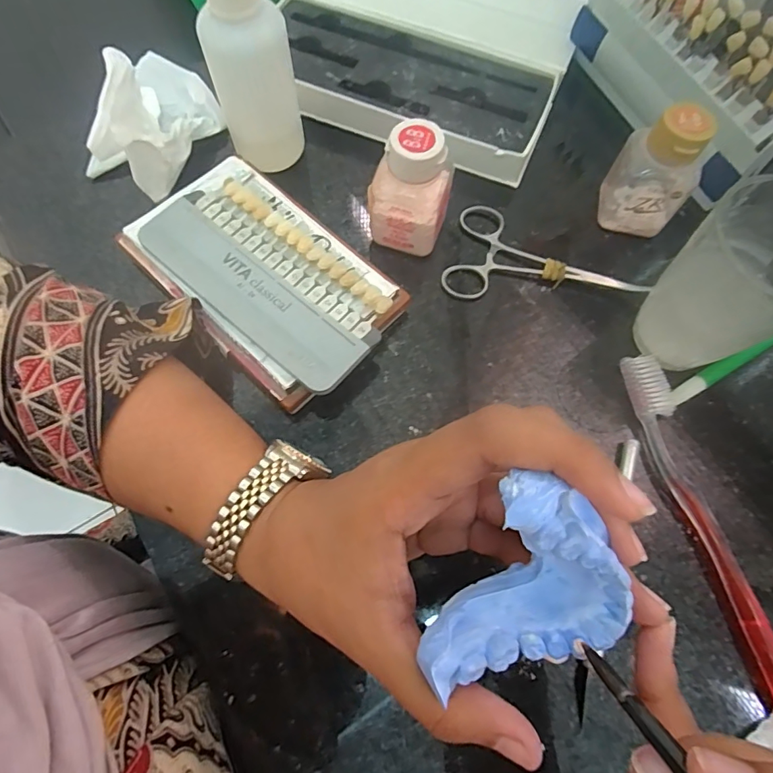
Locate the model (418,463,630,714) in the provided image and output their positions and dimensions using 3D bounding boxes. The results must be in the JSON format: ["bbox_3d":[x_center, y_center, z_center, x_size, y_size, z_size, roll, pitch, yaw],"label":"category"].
[{"bbox_3d":[0.041,0.052,0.128,0.056,0.057,0.029,1,43,-13],"label":"model"}]

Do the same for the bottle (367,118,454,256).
[{"bbox_3d":[0.015,-0.112,0.279,0.044,0.071,0.033,17,70,5],"label":"bottle"}]

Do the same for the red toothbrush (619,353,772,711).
[{"bbox_3d":[0.164,0.072,0.246,0.021,0.009,0.189,-11,70,-5],"label":"red toothbrush"}]

